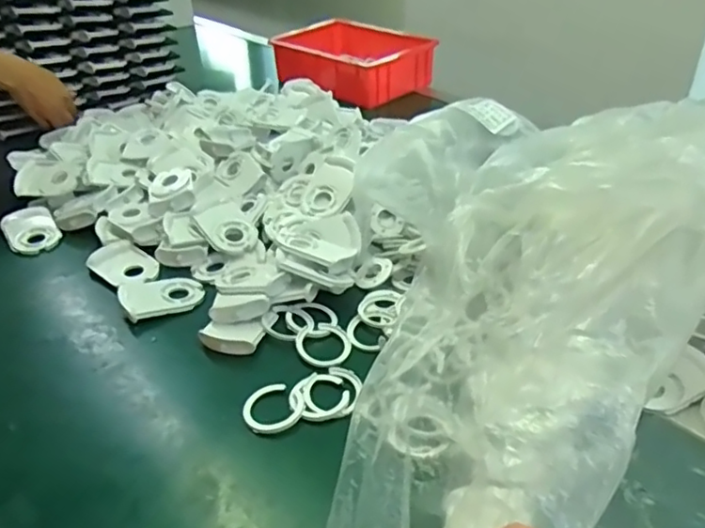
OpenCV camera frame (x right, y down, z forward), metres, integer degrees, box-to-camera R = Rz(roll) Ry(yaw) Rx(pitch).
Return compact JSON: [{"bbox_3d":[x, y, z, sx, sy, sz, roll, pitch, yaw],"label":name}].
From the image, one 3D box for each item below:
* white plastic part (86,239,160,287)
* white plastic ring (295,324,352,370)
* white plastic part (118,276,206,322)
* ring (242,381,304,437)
[{"bbox_3d":[-0.257,0.000,0.689,0.085,0.016,0.058,27,43,35],"label":"white plastic part"},{"bbox_3d":[-0.027,0.076,0.566,0.049,0.013,0.057,15,38,23],"label":"white plastic ring"},{"bbox_3d":[-0.202,0.030,0.639,0.083,0.019,0.057,-17,37,-22],"label":"white plastic part"},{"bbox_3d":[-0.068,0.122,0.509,0.048,0.006,0.050,-1,34,1],"label":"ring"}]

